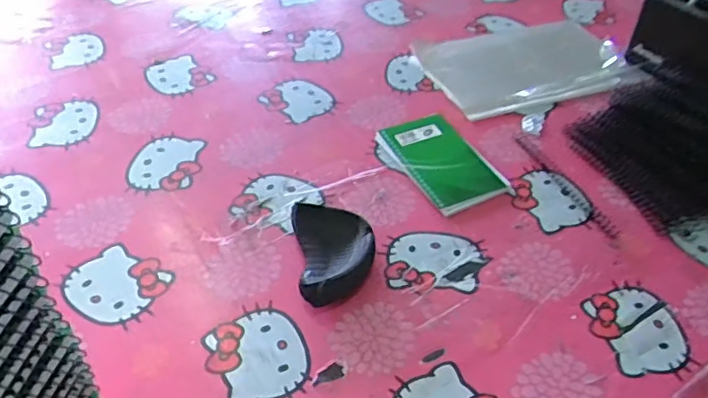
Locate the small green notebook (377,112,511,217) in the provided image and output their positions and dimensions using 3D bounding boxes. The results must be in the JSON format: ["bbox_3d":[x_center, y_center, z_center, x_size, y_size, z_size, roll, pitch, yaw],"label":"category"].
[{"bbox_3d":[0.091,-0.041,0.625,0.082,0.015,0.138,-21,49,-22],"label":"small green notebook"}]

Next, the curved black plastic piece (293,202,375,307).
[{"bbox_3d":[-0.015,0.047,0.518,0.065,0.023,0.097,-5,45,-8],"label":"curved black plastic piece"}]

